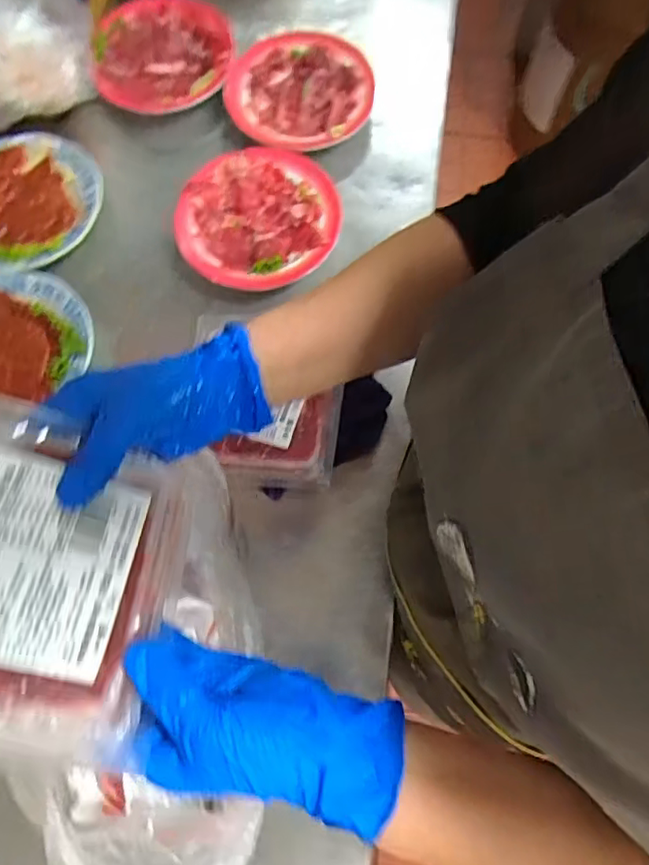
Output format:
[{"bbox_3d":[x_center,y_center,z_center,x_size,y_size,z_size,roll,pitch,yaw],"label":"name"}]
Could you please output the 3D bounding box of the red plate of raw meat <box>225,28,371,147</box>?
[{"bbox_3d":[-0.034,-0.401,0.678,0.160,0.027,0.165,0,72,1],"label":"red plate of raw meat"}]

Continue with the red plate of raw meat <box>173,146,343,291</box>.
[{"bbox_3d":[-0.070,-0.224,0.615,0.166,0.025,0.158,0,72,1],"label":"red plate of raw meat"}]

